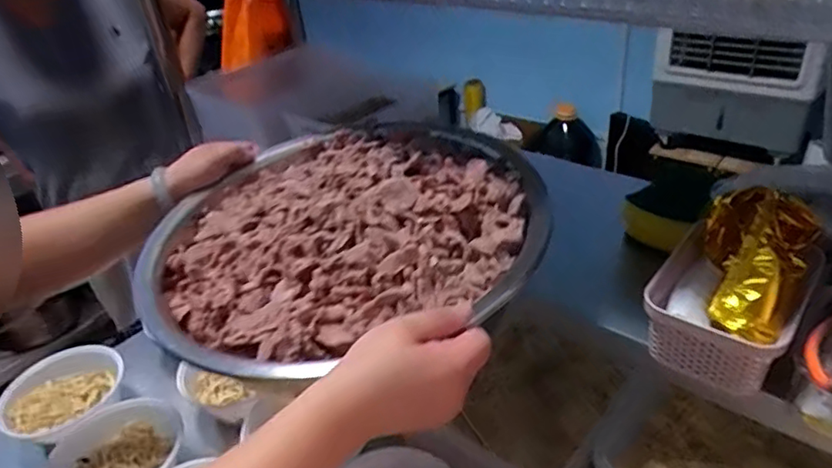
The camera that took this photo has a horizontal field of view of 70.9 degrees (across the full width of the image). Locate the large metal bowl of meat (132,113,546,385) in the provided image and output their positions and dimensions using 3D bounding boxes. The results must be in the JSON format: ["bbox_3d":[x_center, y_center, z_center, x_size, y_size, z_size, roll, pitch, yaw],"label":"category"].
[{"bbox_3d":[-0.069,0.001,0.562,0.380,0.099,0.333,-17,41,-6],"label":"large metal bowl of meat"}]

